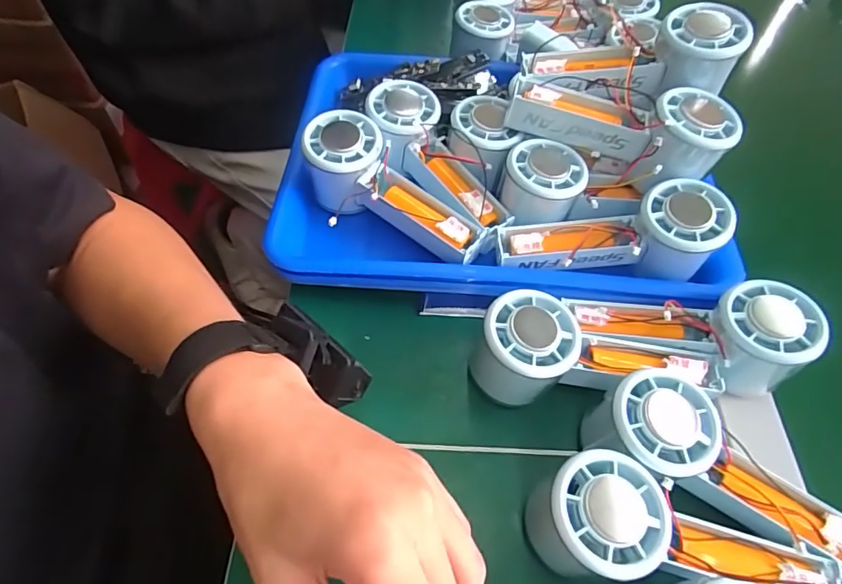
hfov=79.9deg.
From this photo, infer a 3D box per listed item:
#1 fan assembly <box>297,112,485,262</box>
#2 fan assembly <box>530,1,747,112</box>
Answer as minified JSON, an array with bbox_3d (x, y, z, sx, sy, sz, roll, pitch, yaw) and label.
[{"bbox_3d":[-0.025,-0.069,0.380,0.151,0.058,0.060,36,61,6],"label":"fan assembly"},{"bbox_3d":[0.152,-0.166,0.368,0.149,0.048,0.053,-4,56,11],"label":"fan assembly"}]

